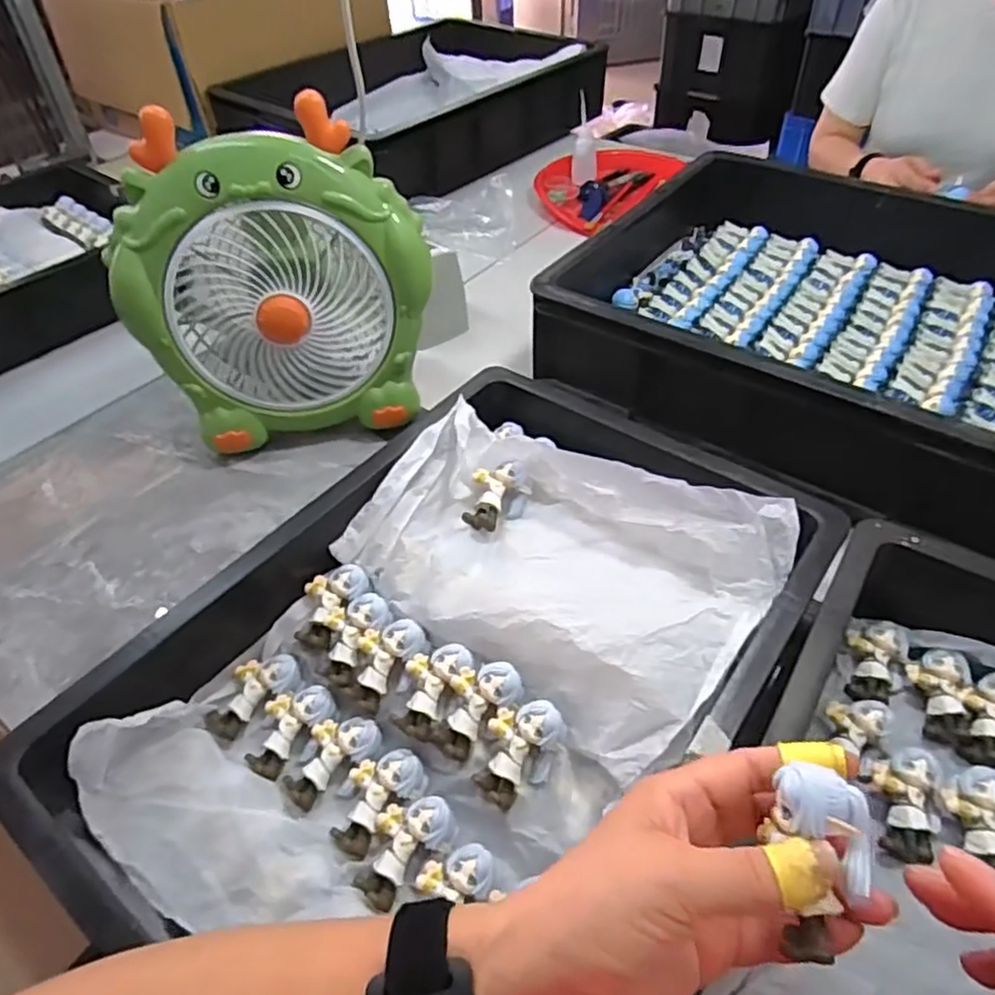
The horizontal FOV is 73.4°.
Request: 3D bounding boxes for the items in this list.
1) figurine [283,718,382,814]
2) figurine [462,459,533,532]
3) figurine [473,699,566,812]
[{"bbox_3d":[-0.103,0.164,0.414,0.039,0.021,0.061,22,51,22],"label":"figurine"},{"bbox_3d":[0.000,-0.002,0.500,0.041,0.025,0.052,10,48,12],"label":"figurine"},{"bbox_3d":[0.012,0.147,0.389,0.037,0.026,0.057,20,50,20],"label":"figurine"}]

